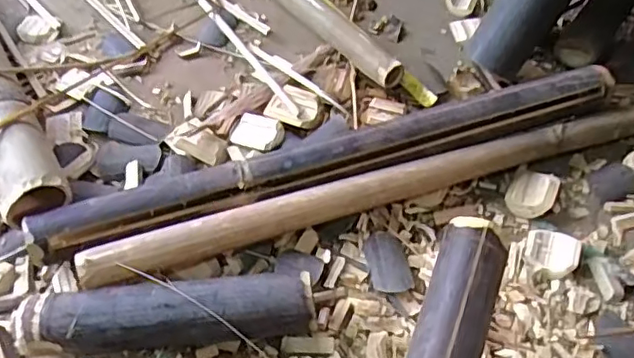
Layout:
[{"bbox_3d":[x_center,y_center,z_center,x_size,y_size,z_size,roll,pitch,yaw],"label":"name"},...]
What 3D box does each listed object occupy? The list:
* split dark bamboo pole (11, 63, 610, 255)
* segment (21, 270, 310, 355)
[{"bbox_3d":[0.030,-0.030,0.634,0.638,0.029,0.046,-16,55,-11],"label":"split dark bamboo pole"},{"bbox_3d":[-0.135,0.128,0.548,0.264,0.056,0.058,-2,53,-1],"label":"segment"}]

